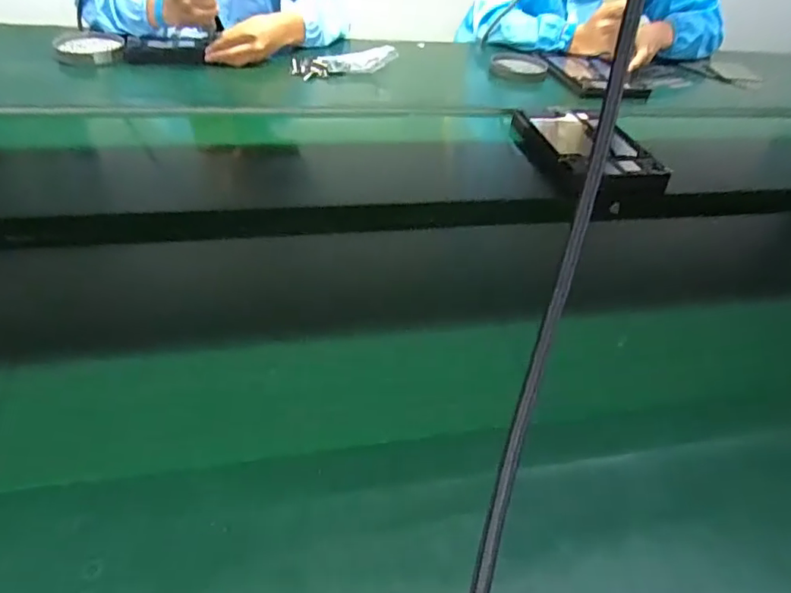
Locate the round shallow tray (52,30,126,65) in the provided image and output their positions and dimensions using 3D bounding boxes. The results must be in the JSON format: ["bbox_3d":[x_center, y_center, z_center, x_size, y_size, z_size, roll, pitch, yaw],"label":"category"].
[{"bbox_3d":[-0.546,-0.448,0.968,0.113,0.026,0.109,-16,46,-21],"label":"round shallow tray"}]

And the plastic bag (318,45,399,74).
[{"bbox_3d":[-0.071,-0.452,1.024,0.129,0.033,0.085,-21,48,-26],"label":"plastic bag"}]

